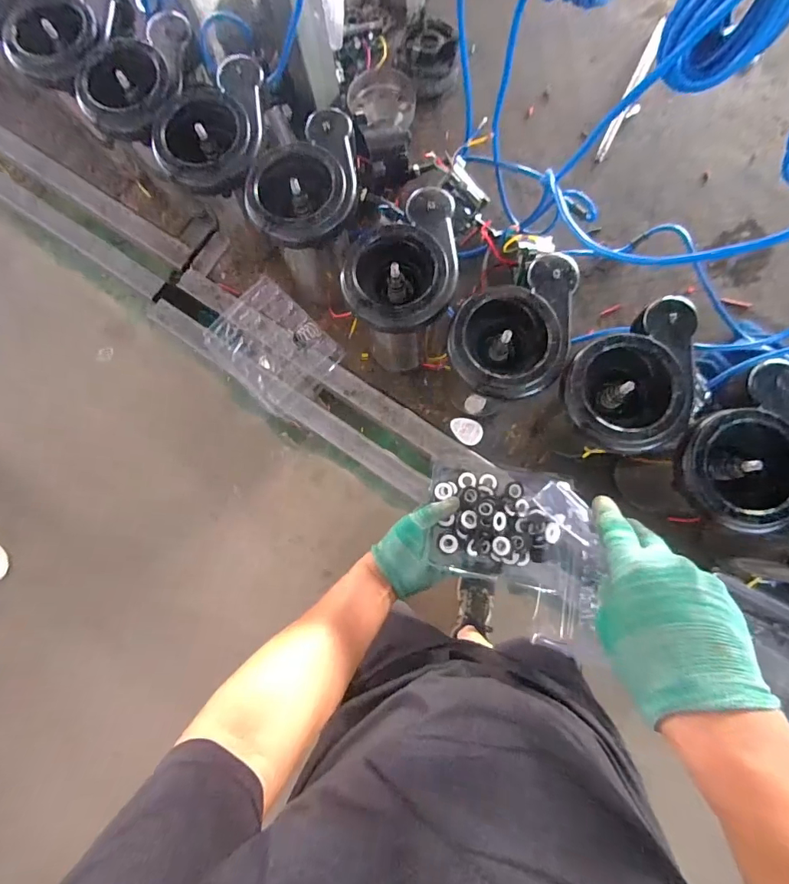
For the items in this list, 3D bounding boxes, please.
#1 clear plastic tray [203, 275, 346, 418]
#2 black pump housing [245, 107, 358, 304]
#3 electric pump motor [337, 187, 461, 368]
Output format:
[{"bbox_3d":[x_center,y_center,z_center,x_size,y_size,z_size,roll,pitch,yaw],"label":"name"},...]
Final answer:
[{"bbox_3d":[-0.181,-0.142,0.632,0.183,0.027,0.140,41,86,8],"label":"clear plastic tray"},{"bbox_3d":[-0.101,-0.291,0.557,0.114,0.183,0.152,0,82,3],"label":"black pump housing"},{"bbox_3d":[0.015,-0.193,0.549,0.118,0.189,0.163,10,82,4],"label":"electric pump motor"}]

